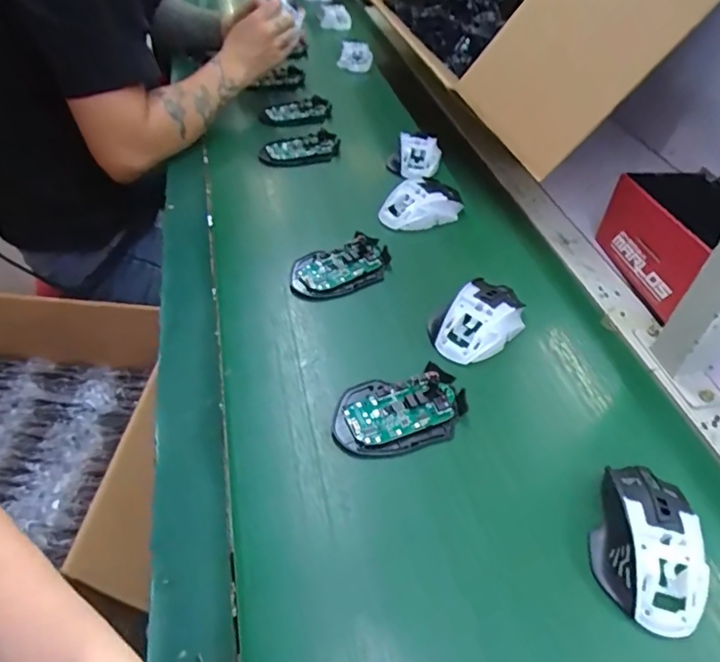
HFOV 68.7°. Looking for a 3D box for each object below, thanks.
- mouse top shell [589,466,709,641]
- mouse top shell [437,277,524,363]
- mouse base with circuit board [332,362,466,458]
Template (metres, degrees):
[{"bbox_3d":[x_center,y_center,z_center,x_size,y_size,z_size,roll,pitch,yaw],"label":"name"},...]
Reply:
[{"bbox_3d":[0.203,0.148,0.375,0.067,0.041,0.112,9,47,6],"label":"mouse top shell"},{"bbox_3d":[0.118,-0.011,0.515,0.096,0.032,0.060,-35,57,-29],"label":"mouse top shell"},{"bbox_3d":[0.035,0.067,0.449,0.114,0.015,0.069,-13,49,-14],"label":"mouse base with circuit board"}]

